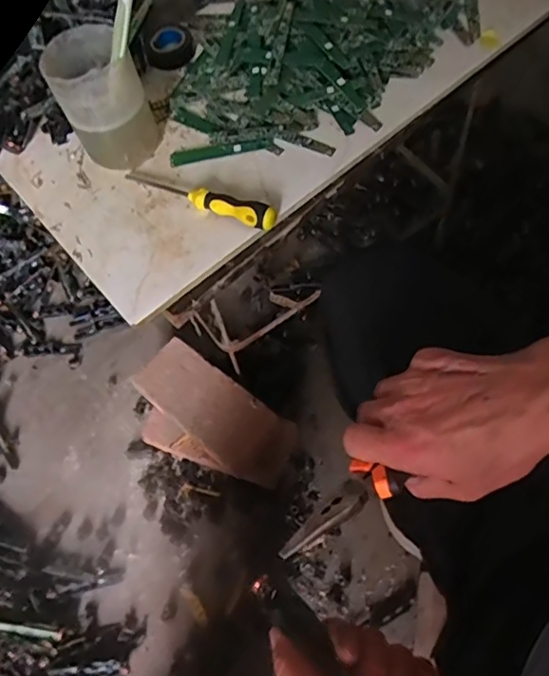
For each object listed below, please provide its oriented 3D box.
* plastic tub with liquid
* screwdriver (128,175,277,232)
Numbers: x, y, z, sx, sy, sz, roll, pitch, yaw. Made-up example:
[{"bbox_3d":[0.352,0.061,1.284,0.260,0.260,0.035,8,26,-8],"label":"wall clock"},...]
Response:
[{"bbox_3d":[-0.152,-0.212,0.503,0.072,0.100,0.067,-3,61,5],"label":"plastic tub with liquid"},{"bbox_3d":[-0.067,-0.123,0.488,0.145,0.022,0.018,20,66,17],"label":"screwdriver"}]

